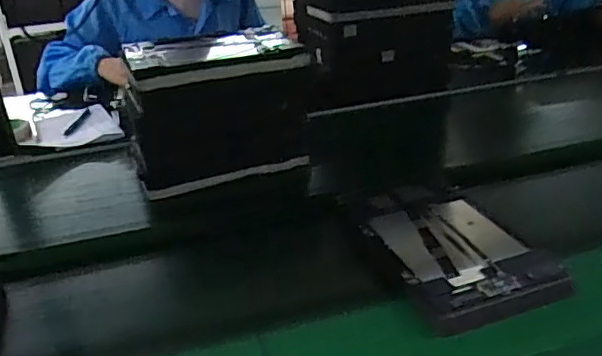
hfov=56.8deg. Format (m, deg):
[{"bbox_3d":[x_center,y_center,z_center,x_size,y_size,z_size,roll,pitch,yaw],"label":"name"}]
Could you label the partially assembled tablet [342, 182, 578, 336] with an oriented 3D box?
[{"bbox_3d":[0.159,0.068,0.607,0.154,0.024,0.236,-11,29,-14],"label":"partially assembled tablet"}]

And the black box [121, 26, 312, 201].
[{"bbox_3d":[-0.127,-0.105,0.843,0.248,0.190,0.139,-12,29,-15],"label":"black box"}]

